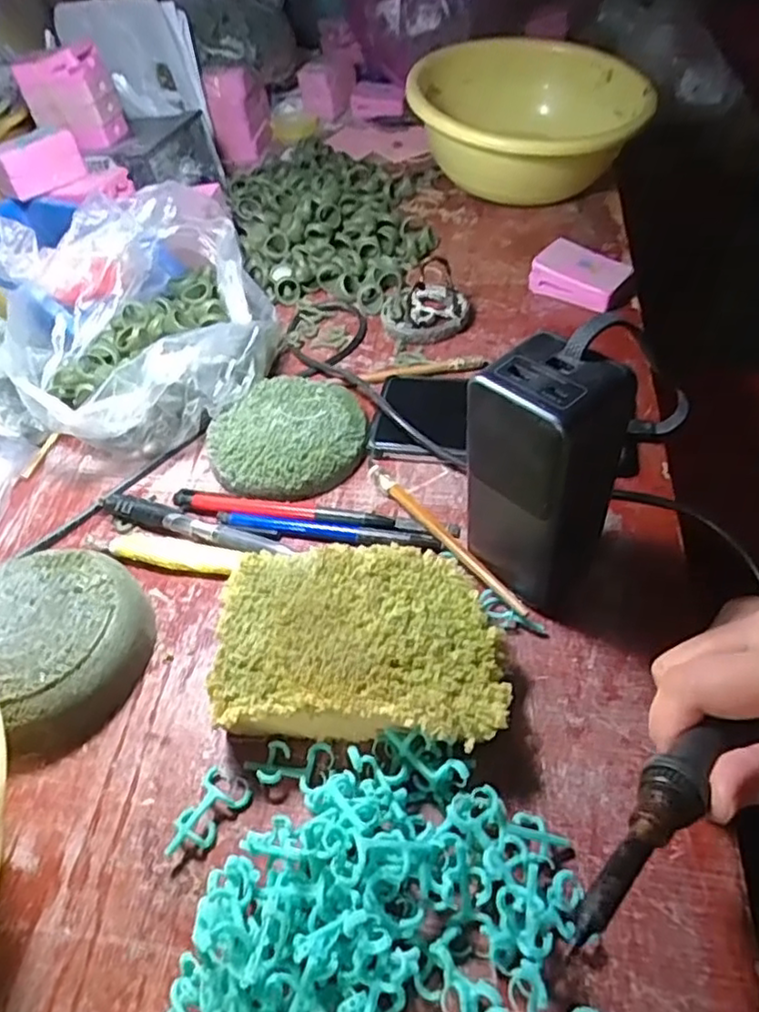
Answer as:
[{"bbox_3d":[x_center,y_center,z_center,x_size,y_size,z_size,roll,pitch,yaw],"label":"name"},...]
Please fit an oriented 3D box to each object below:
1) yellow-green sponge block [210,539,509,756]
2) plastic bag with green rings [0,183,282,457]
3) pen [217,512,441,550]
[{"bbox_3d":[-0.010,0.067,0.317,0.133,0.039,0.096,0,49,6],"label":"yellow-green sponge block"},{"bbox_3d":[-0.174,-0.143,0.475,0.178,0.100,0.196,-24,51,-14],"label":"plastic bag with green rings"},{"bbox_3d":[-0.033,0.015,0.387,0.135,0.005,0.015,5,50,11],"label":"pen"}]

